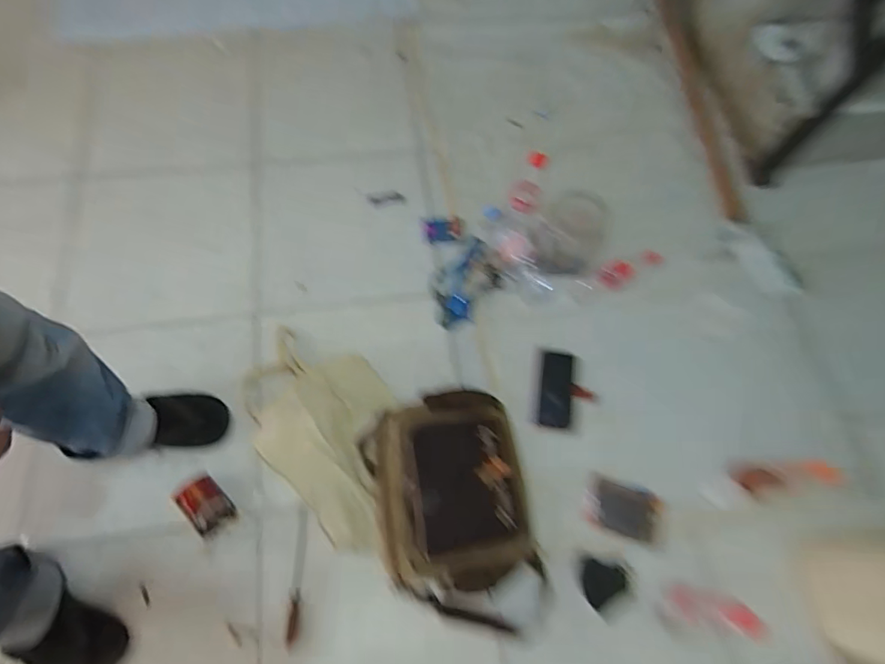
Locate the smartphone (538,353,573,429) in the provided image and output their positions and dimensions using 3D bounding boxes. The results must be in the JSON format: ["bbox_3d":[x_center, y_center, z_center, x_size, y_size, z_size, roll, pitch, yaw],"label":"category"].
[{"bbox_3d":[0.235,0.121,0.978,0.061,0.007,0.150,6,81,4],"label":"smartphone"}]

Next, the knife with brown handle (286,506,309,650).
[{"bbox_3d":[-0.255,0.426,0.831,0.021,0.015,0.221,0,68,1],"label":"knife with brown handle"}]

